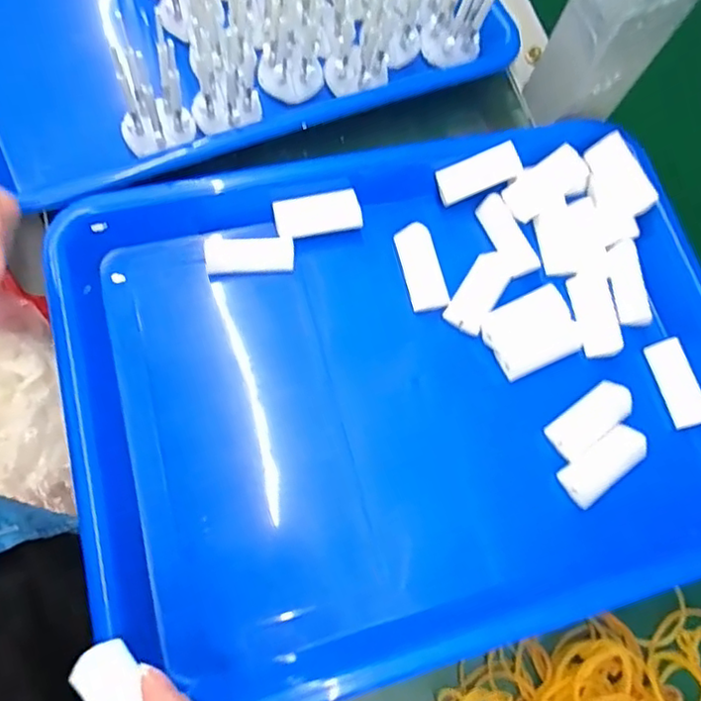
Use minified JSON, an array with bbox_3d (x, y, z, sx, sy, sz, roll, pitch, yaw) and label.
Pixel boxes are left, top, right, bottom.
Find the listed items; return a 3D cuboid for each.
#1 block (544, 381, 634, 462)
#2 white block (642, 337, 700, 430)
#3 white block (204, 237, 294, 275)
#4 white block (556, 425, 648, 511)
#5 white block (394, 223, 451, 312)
[{"bbox_3d":[0.123,0.036,0.316,0.047,0.009,0.021,-35,76,-12],"label":"block"},{"bbox_3d":[0.176,0.018,0.330,0.019,0.006,0.047,-23,79,16],"label":"white block"},{"bbox_3d":[-0.053,-0.050,0.323,0.045,0.013,0.015,-7,72,-4],"label":"white block"},{"bbox_3d":[0.128,0.059,0.312,0.048,0.010,0.021,-34,76,-12],"label":"white block"},{"bbox_3d":[0.039,-0.045,0.332,0.020,0.012,0.046,-14,73,-6],"label":"white block"}]

